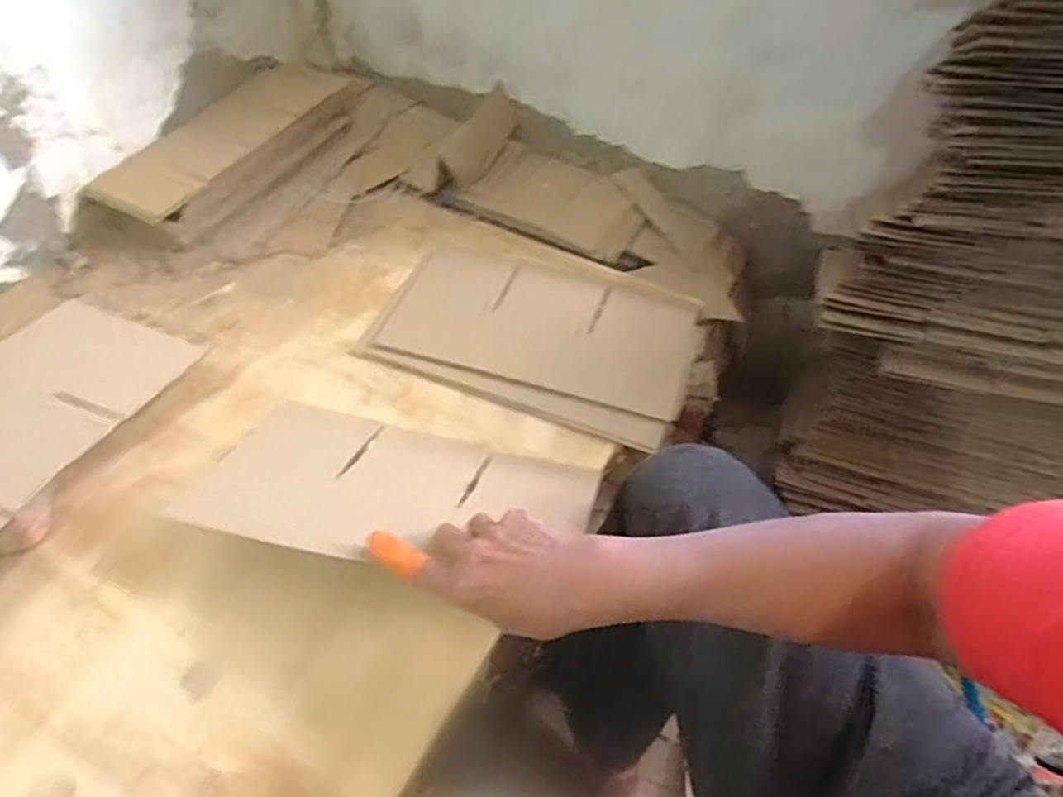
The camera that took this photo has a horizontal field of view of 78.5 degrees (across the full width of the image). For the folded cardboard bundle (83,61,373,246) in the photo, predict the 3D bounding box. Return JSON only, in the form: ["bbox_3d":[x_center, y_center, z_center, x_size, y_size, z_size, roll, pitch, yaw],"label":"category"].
[{"bbox_3d":[-0.404,-0.380,0.973,0.164,0.079,0.442,18,50,11],"label":"folded cardboard bundle"}]

